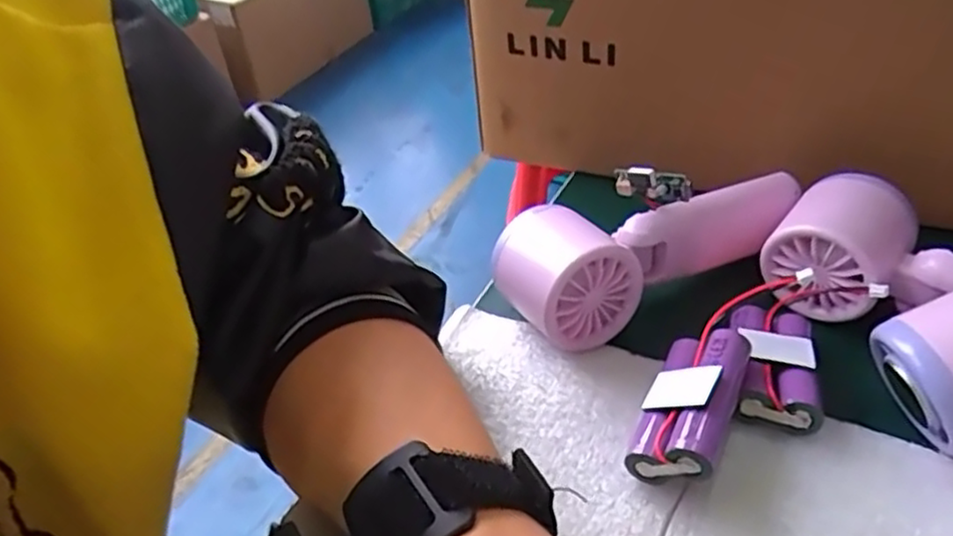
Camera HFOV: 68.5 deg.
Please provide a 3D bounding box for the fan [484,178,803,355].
[{"bbox_3d":[0.089,-0.019,0.357,0.160,0.053,0.061,-23,42,-19],"label":"fan"}]

